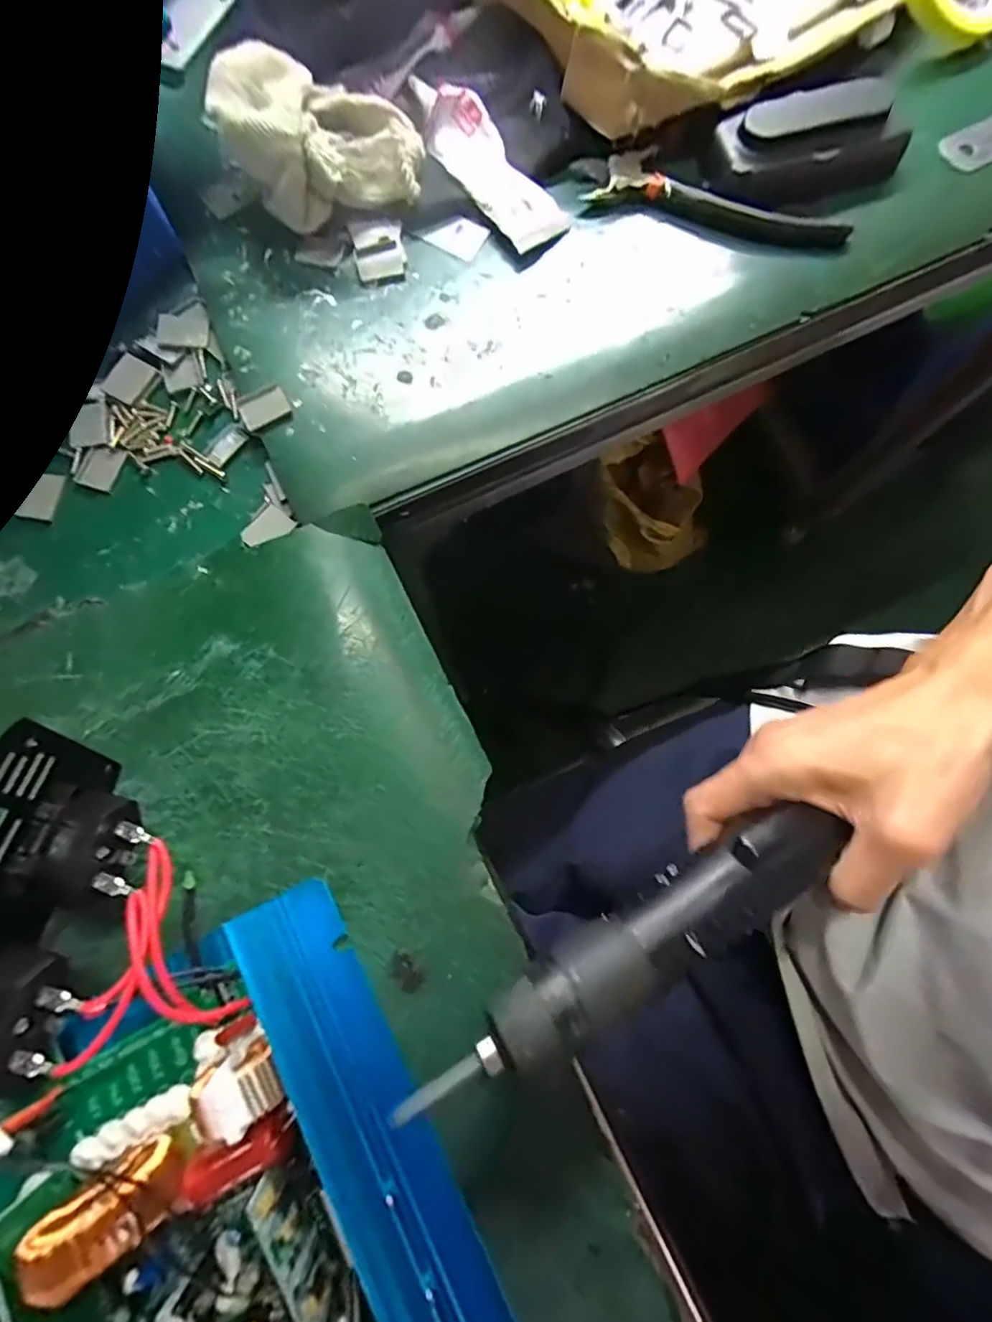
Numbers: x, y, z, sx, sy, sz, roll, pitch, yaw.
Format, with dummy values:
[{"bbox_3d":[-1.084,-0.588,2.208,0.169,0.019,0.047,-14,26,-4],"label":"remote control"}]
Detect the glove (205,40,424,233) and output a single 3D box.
[{"bbox_3d":[-0.082,-0.253,0.279,0.082,0.053,0.062,5,77,2],"label":"glove"}]

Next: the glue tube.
[{"bbox_3d":[-0.005,-0.272,0.305,0.038,0.026,0.111,-37,79,-7],"label":"glue tube"}]

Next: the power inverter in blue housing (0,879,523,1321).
[{"bbox_3d":[-0.101,0.203,0.182,0.169,0.056,0.214,-30,79,-6],"label":"power inverter in blue housing"}]

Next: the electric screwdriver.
[{"bbox_3d":[0.059,0.112,0.223,0.202,0.032,0.033,-24,78,-18],"label":"electric screwdriver"}]

